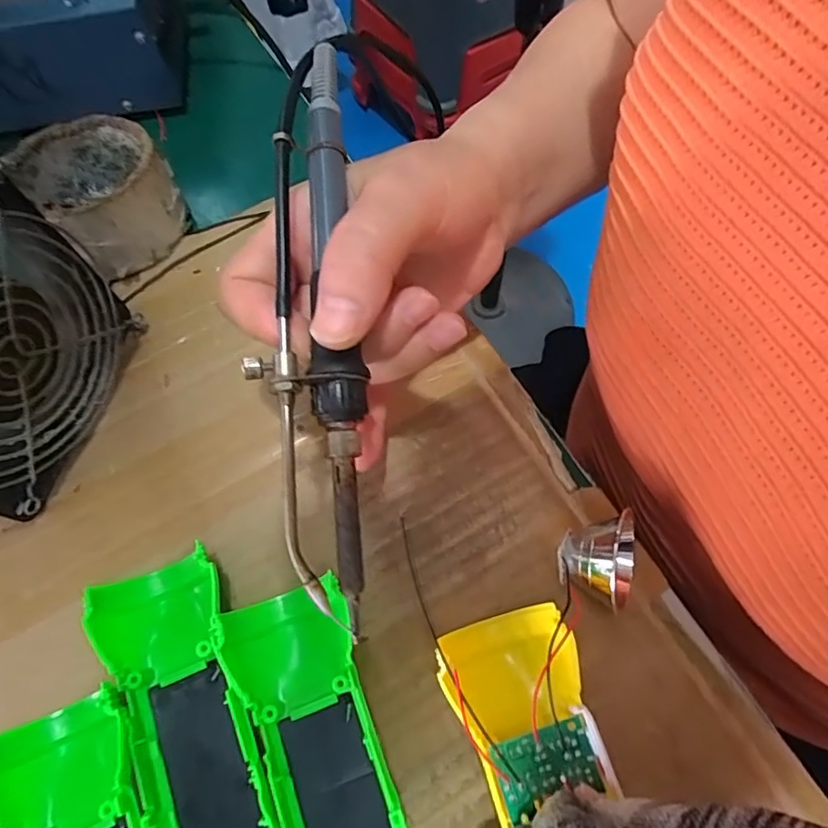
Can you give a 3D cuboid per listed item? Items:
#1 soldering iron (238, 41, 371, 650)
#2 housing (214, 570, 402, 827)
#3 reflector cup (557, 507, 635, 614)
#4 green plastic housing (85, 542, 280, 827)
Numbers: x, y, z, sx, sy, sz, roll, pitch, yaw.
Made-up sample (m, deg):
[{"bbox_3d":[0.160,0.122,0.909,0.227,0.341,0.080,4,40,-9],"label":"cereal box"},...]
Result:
[{"bbox_3d":[-0.037,-0.036,0.193,0.035,0.022,0.211,-5,79,0],"label":"soldering iron"},{"bbox_3d":[-0.026,0.144,0.201,0.044,0.024,0.161,-22,68,-7],"label":"housing"},{"bbox_3d":[0.075,0.060,0.231,0.025,0.033,0.038,14,68,8],"label":"reflector cup"},{"bbox_3d":[-0.079,0.134,0.208,0.045,0.025,0.162,-24,68,-8],"label":"green plastic housing"}]

